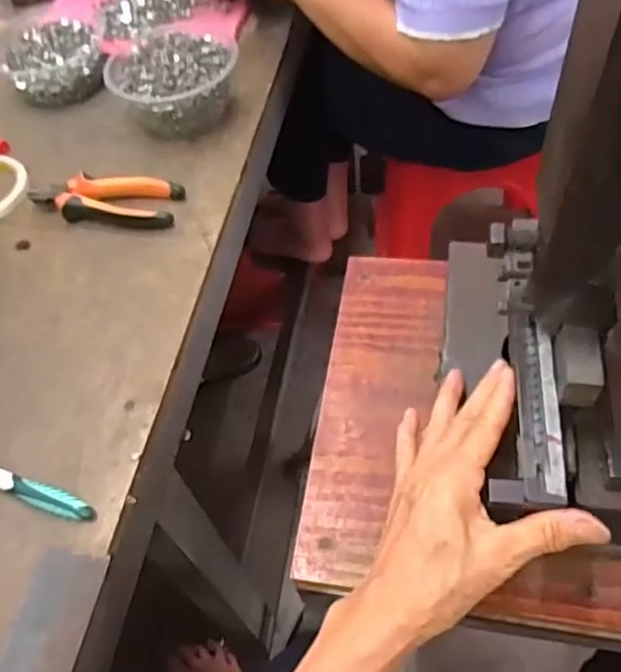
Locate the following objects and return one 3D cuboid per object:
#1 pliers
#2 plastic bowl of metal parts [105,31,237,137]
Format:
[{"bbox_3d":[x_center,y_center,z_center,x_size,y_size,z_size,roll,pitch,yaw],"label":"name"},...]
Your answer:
[{"bbox_3d":[-0.203,-0.132,0.627,0.151,0.023,0.052,2,55,9],"label":"pliers"},{"bbox_3d":[-0.142,-0.269,0.684,0.123,0.069,0.099,22,60,21],"label":"plastic bowl of metal parts"}]

